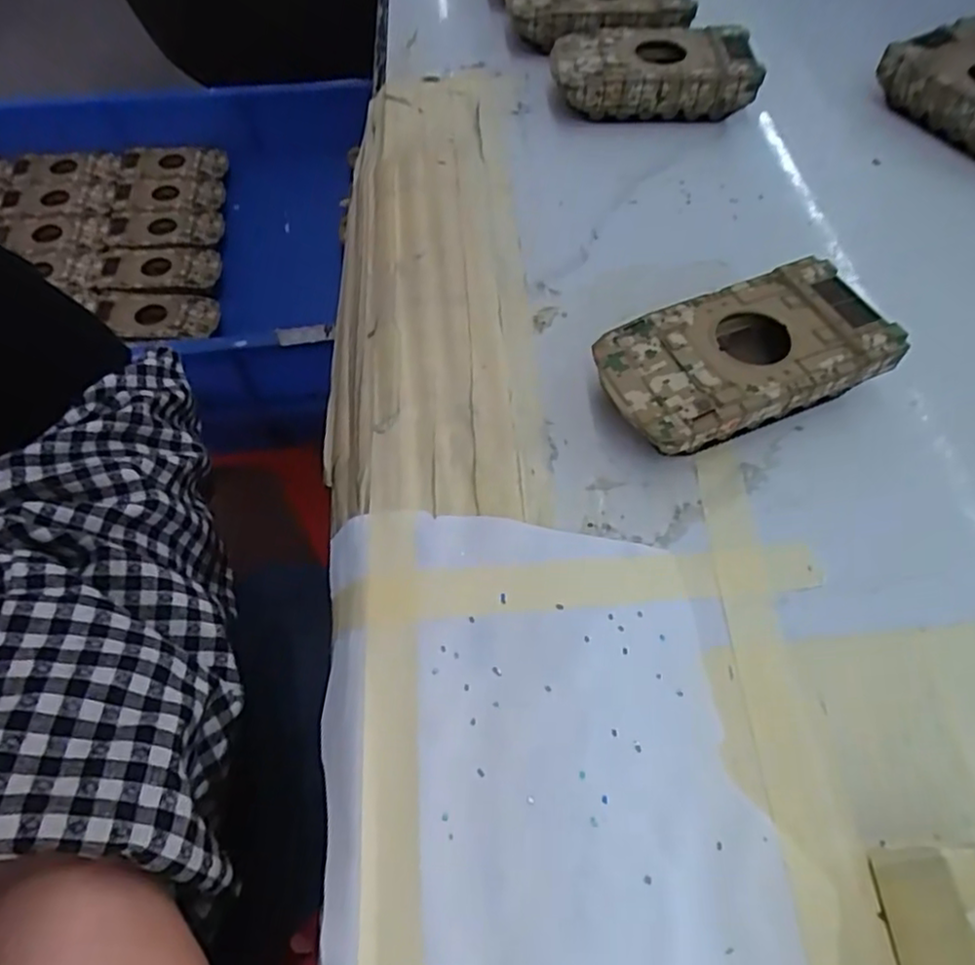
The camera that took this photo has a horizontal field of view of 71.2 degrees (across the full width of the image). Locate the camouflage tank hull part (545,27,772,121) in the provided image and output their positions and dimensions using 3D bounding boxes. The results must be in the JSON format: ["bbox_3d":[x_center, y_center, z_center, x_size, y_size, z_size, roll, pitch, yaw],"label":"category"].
[{"bbox_3d":[0.081,-0.202,0.337,0.094,0.026,0.050,2,57,0],"label":"camouflage tank hull part"}]

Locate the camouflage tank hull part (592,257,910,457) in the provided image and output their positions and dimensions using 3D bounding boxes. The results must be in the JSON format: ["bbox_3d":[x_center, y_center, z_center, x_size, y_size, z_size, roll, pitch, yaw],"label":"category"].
[{"bbox_3d":[0.085,-0.040,0.234,0.094,0.027,0.048,-19,60,-13],"label":"camouflage tank hull part"}]

